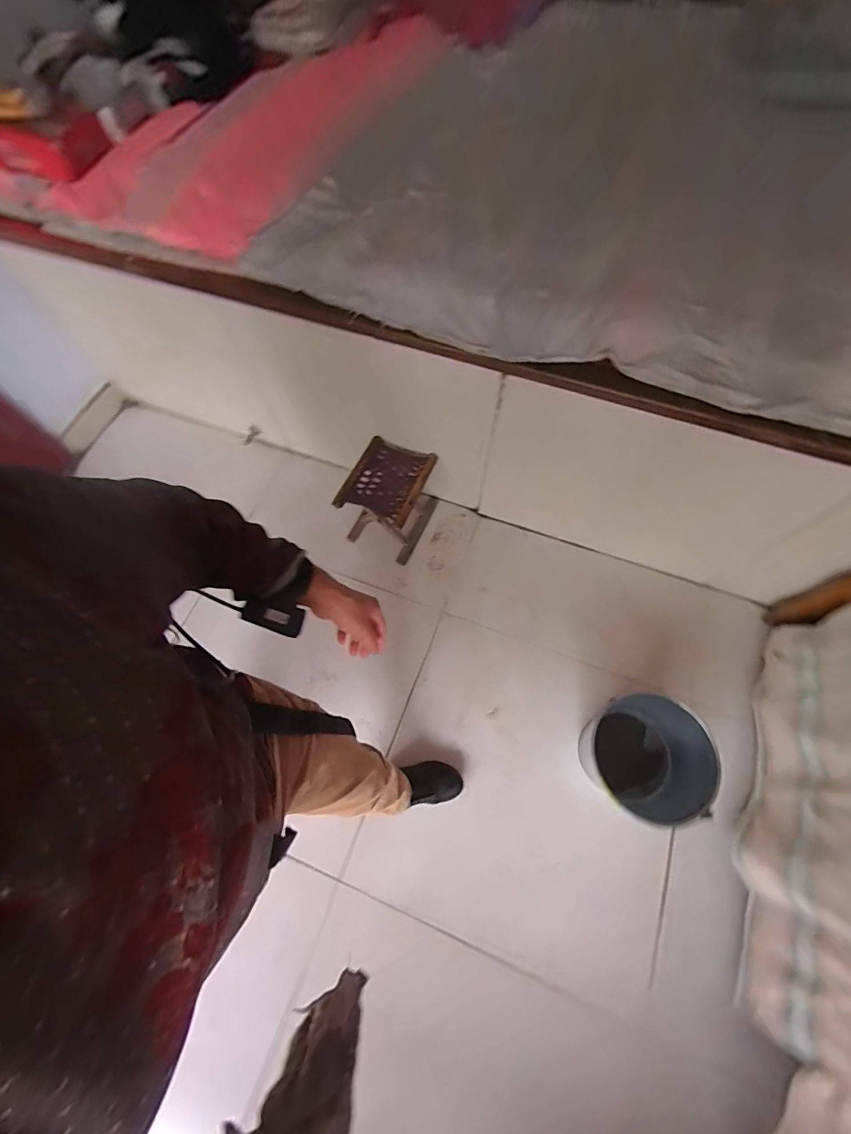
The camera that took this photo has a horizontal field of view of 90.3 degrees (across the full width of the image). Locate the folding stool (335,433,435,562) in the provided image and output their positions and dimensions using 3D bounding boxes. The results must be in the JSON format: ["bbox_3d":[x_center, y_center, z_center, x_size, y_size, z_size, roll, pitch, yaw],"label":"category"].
[{"bbox_3d":[-0.115,-0.219,1.392,0.231,0.261,0.276,25,70,11],"label":"folding stool"}]

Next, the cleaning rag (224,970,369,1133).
[{"bbox_3d":[-0.114,0.544,0.468,0.103,0.215,0.048,24,100,11],"label":"cleaning rag"}]

